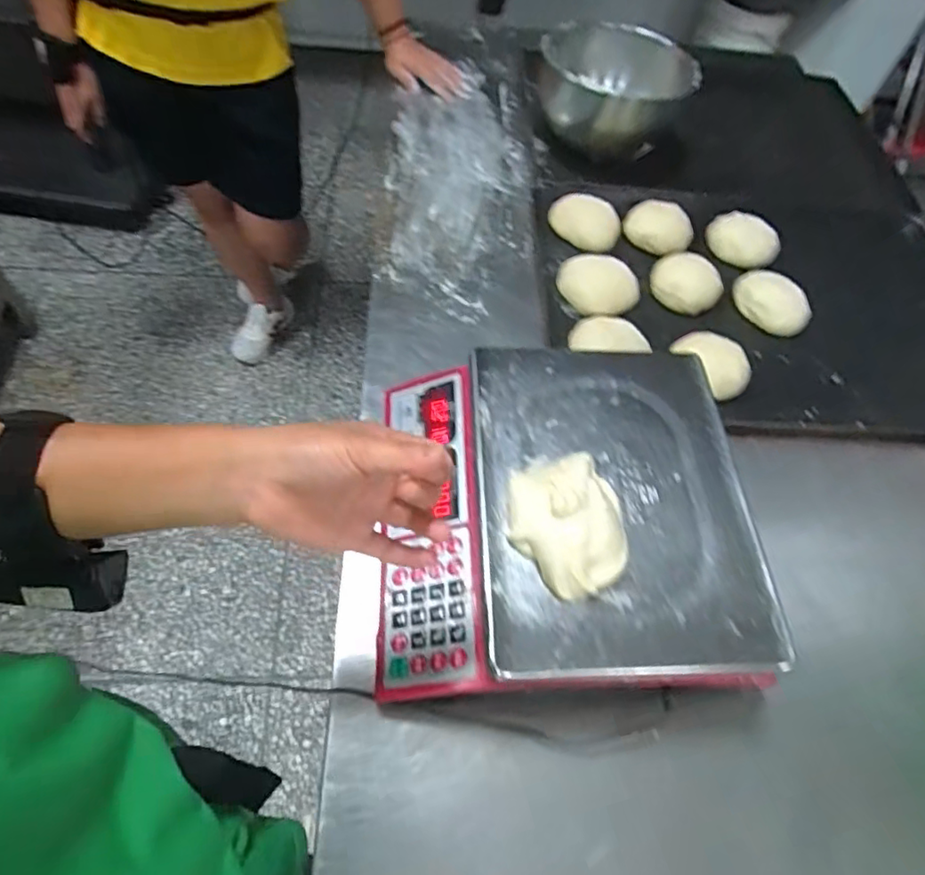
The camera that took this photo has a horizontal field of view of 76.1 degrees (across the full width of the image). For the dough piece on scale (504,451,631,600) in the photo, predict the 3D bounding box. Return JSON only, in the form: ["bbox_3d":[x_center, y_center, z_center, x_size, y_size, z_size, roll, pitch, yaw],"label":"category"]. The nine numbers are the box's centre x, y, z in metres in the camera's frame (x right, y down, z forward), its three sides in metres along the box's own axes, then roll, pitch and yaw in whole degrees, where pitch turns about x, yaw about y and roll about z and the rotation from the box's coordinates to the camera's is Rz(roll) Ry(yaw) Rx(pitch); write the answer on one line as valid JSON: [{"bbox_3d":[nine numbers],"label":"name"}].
[{"bbox_3d":[0.079,0.058,0.452,0.094,0.036,0.120,5,58,0],"label":"dough piece on scale"}]

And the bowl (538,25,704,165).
[{"bbox_3d":[0.234,-0.551,0.934,0.221,0.116,0.214,2,58,-2],"label":"bowl"}]

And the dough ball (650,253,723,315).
[{"bbox_3d":[0.289,-0.199,0.759,0.087,0.039,0.090,2,58,-2],"label":"dough ball"}]

